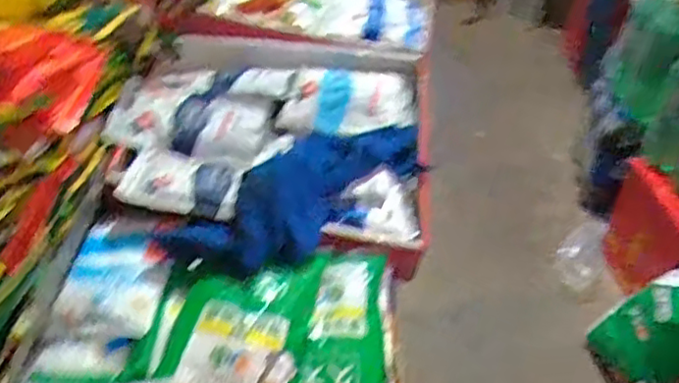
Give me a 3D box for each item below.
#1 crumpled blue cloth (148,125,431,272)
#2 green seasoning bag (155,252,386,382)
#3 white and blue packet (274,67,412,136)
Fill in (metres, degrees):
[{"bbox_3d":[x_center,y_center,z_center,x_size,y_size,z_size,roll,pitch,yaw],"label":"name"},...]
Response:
[{"bbox_3d":[-0.042,-0.011,0.766,0.145,0.063,0.331,28,46,29],"label":"crumpled blue cloth"},{"bbox_3d":[-0.056,0.149,0.672,0.231,0.060,0.194,8,59,-21],"label":"green seasoning bag"},{"bbox_3d":[0.016,-0.121,0.884,0.172,0.050,0.104,10,40,12],"label":"white and blue packet"}]

